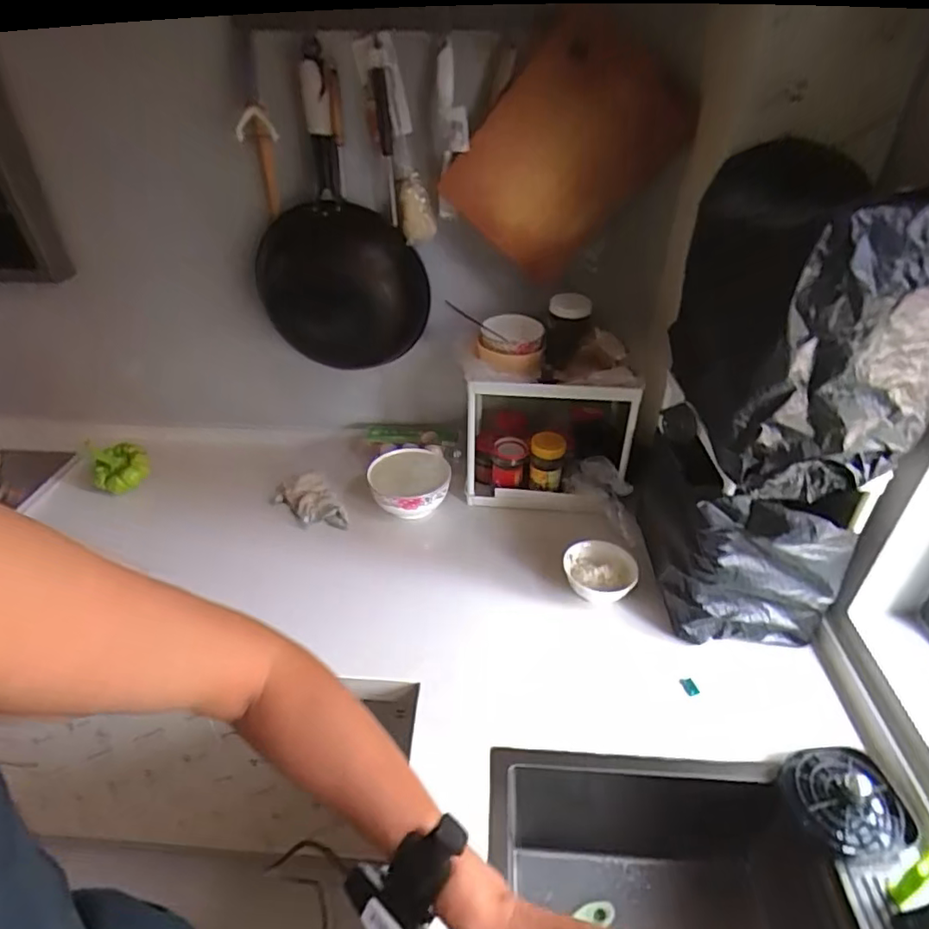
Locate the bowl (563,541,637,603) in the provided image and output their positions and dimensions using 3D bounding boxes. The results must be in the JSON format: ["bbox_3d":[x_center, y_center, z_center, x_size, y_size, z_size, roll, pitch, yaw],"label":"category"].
[{"bbox_3d":[0.216,0.181,0.933,0.110,0.065,0.099,7,36,9],"label":"bowl"}]

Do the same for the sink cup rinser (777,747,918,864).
[{"bbox_3d":[0.440,0.384,0.664,0.115,0.049,0.118,0,36,0],"label":"sink cup rinser"}]

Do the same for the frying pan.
[{"bbox_3d":[-0.229,-0.400,1.008,0.323,0.475,0.085,19,40,25],"label":"frying pan"}]

